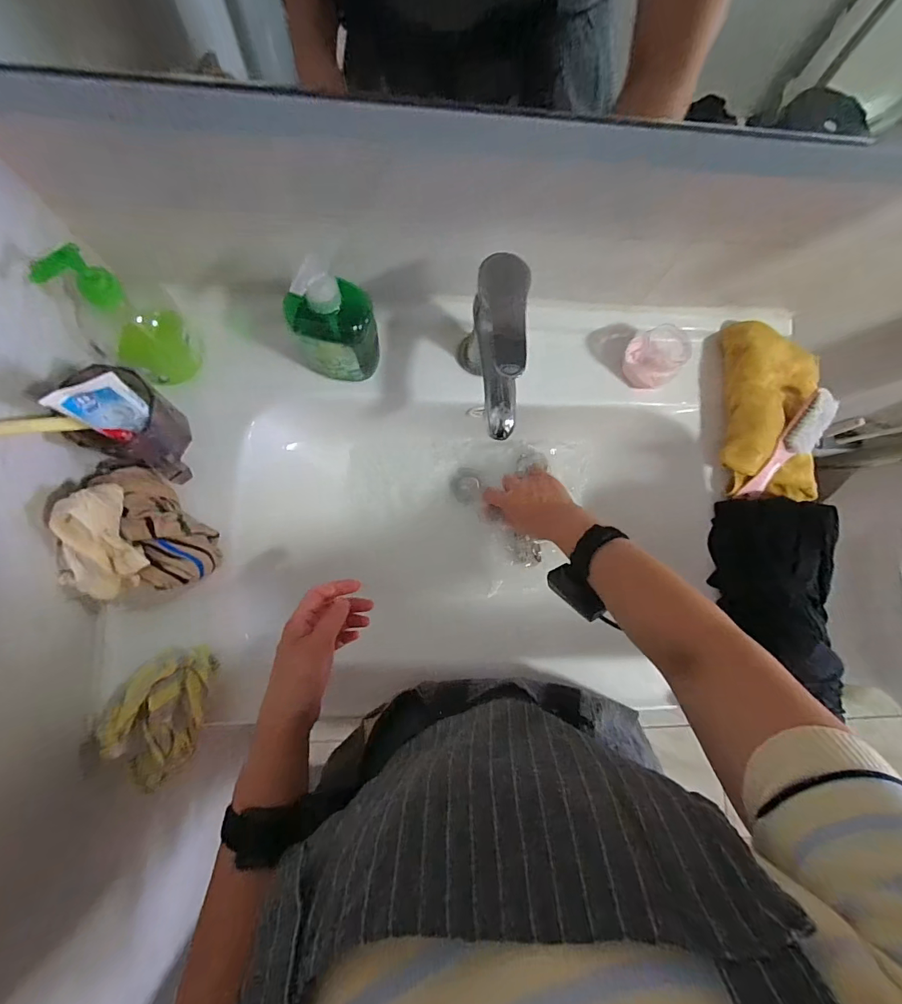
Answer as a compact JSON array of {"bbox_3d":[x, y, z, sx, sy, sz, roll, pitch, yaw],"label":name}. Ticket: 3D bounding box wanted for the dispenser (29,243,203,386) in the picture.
[{"bbox_3d":[-0.310,-0.179,0.418,0.075,0.152,0.088,42,81,2],"label":"dispenser"}]

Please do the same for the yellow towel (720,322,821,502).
[{"bbox_3d":[0.387,-0.107,0.525,0.114,0.043,0.208,2,82,-5],"label":"yellow towel"}]

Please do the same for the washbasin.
[{"bbox_3d":[0.017,0.002,0.583,0.761,0.169,0.453,-3,82,-5],"label":"washbasin"}]

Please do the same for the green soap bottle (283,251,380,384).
[{"bbox_3d":[-0.112,-0.174,0.426,0.080,0.149,0.055,-21,84,-7],"label":"green soap bottle"}]

